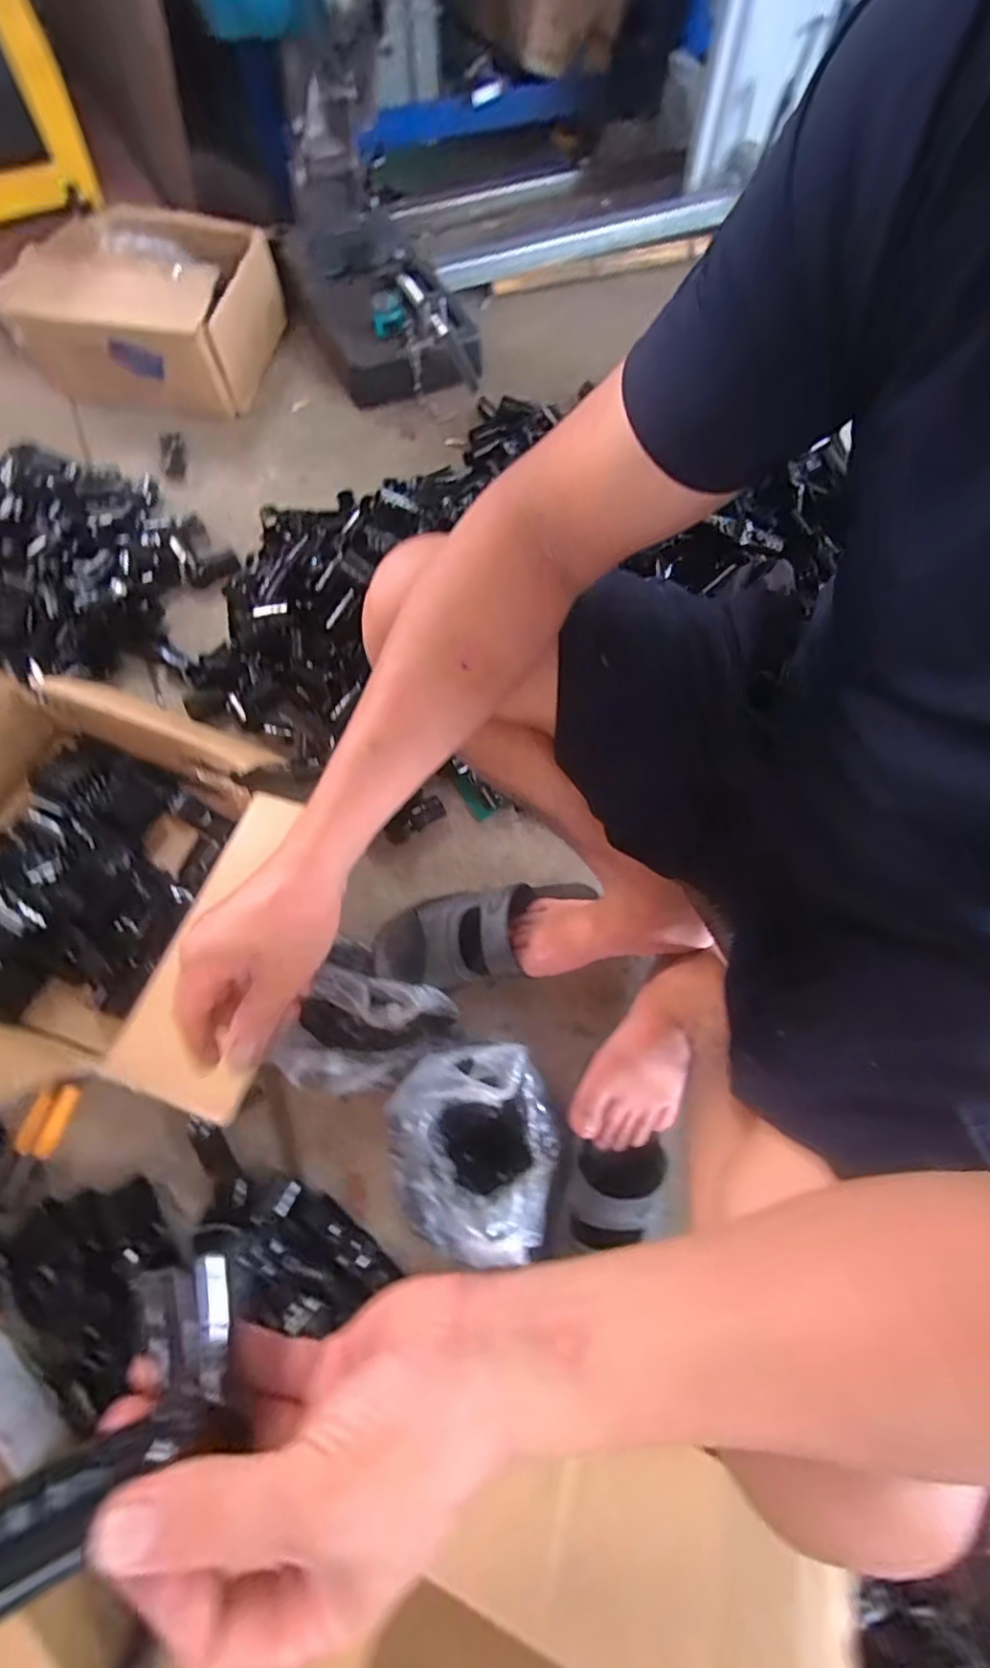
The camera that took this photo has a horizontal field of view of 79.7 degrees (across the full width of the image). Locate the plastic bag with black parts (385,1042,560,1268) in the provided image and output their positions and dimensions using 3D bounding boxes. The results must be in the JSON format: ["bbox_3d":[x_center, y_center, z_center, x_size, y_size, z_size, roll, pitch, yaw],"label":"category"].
[{"bbox_3d":[-0.018,0.304,0.580,0.165,0.088,0.186,-11,70,-7],"label":"plastic bag with black parts"}]

